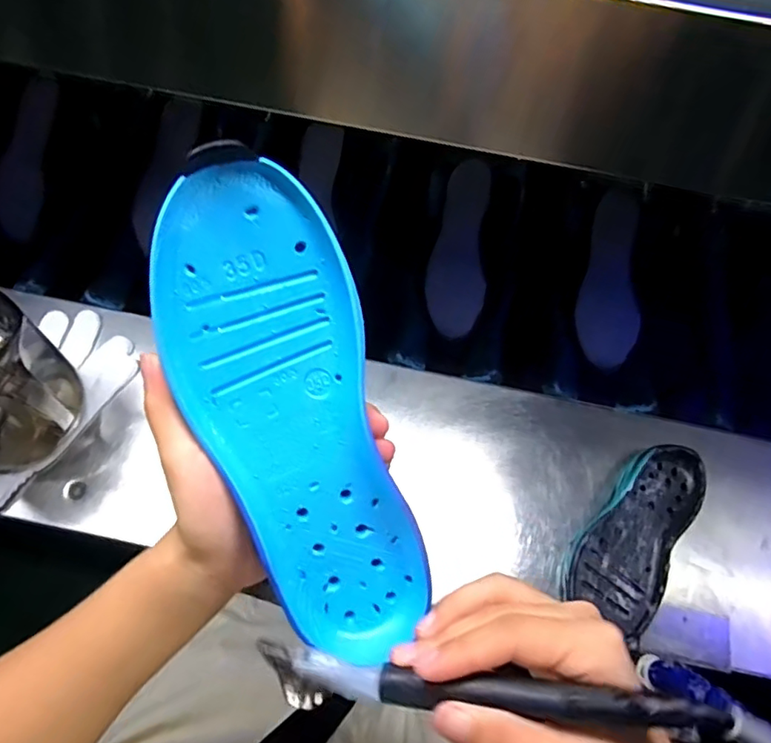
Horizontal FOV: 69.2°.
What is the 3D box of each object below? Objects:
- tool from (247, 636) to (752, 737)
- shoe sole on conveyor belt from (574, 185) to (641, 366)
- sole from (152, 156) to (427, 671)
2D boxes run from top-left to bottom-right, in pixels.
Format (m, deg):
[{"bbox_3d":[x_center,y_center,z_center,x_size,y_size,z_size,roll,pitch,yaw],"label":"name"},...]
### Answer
[{"bbox_3d":[0.037,0.124,0.213,0.175,0.014,0.021,-2,66,14],"label":"tool"},{"bbox_3d":[0.280,-0.115,0.692,0.068,0.019,0.215,7,87,0],"label":"shoe sole on conveyor belt"},{"bbox_3d":[-0.042,0.029,0.262,0.083,0.023,0.236,-19,102,-10],"label":"sole"}]

